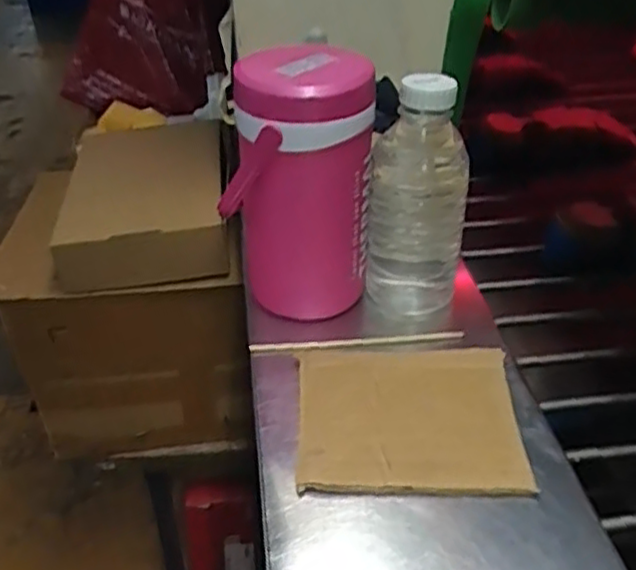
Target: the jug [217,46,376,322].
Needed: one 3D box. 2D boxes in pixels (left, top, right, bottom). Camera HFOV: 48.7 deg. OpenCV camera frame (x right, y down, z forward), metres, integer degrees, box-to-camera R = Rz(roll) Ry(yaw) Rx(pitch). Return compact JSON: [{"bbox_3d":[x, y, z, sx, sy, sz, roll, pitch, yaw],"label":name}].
[{"bbox_3d":[-0.011,-0.083,0.638,0.104,0.234,0.103,20,41,26],"label":"jug"}]

